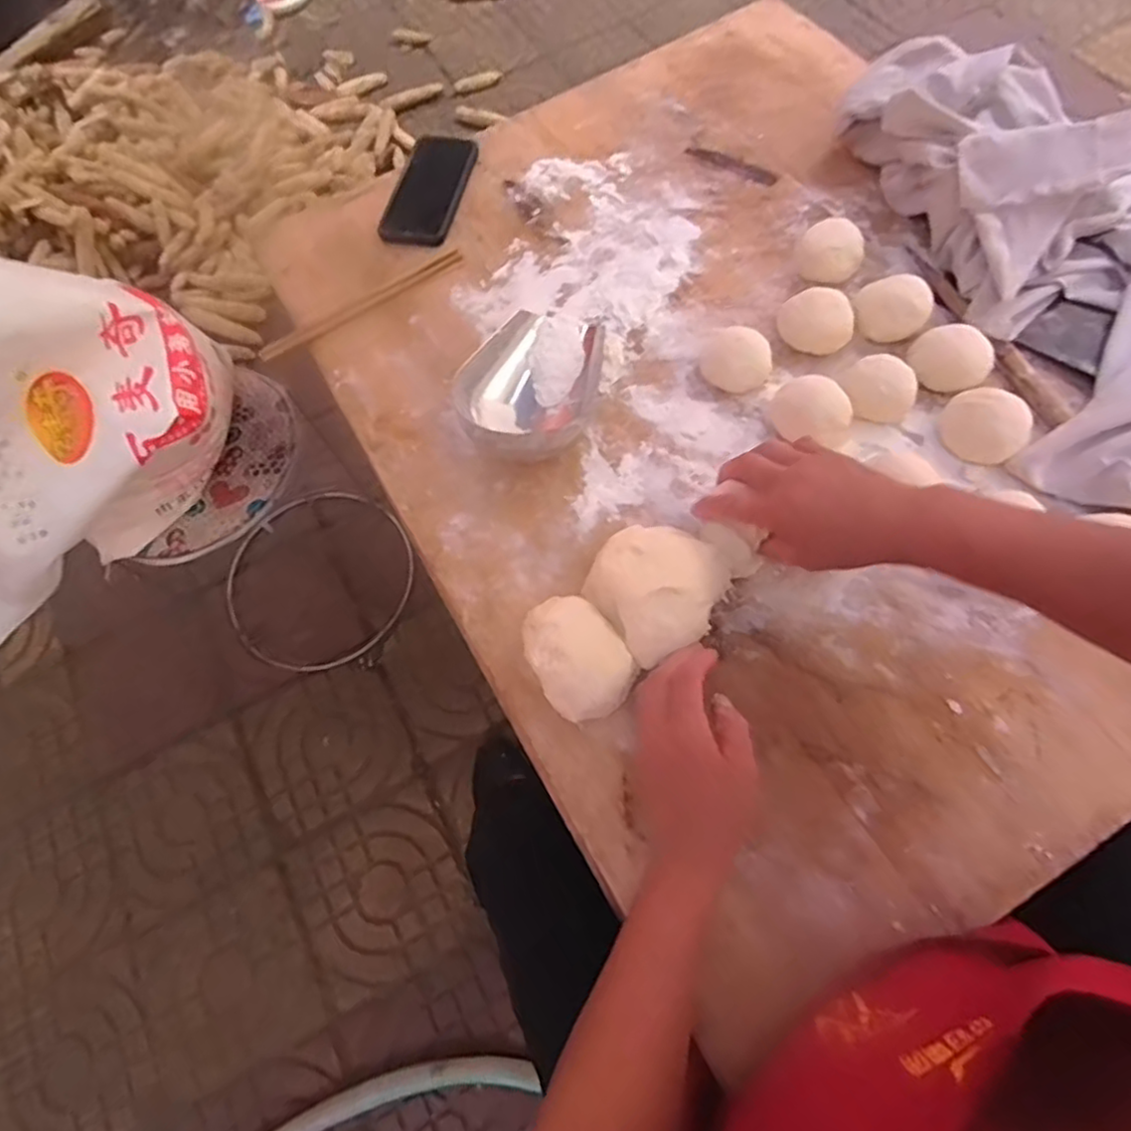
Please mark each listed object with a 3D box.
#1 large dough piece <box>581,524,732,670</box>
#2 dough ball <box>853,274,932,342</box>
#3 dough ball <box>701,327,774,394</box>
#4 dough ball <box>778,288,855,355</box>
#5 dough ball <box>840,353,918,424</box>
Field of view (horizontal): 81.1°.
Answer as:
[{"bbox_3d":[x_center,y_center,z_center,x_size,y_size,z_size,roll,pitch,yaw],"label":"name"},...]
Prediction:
[{"bbox_3d":[0.076,0.017,0.529,0.099,0.060,0.100,-2,67,4],"label":"large dough piece"},{"bbox_3d":[0.312,-0.246,0.635,0.063,0.045,0.055,31,73,16],"label":"dough ball"},{"bbox_3d":[0.161,-0.191,0.623,0.060,0.045,0.050,26,71,15],"label":"dough ball"},{"bbox_3d":[0.239,-0.232,0.636,0.065,0.044,0.052,17,69,12],"label":"dough ball"},{"bbox_3d":[0.280,-0.155,0.594,0.049,0.045,0.061,-38,69,-11],"label":"dough ball"}]

